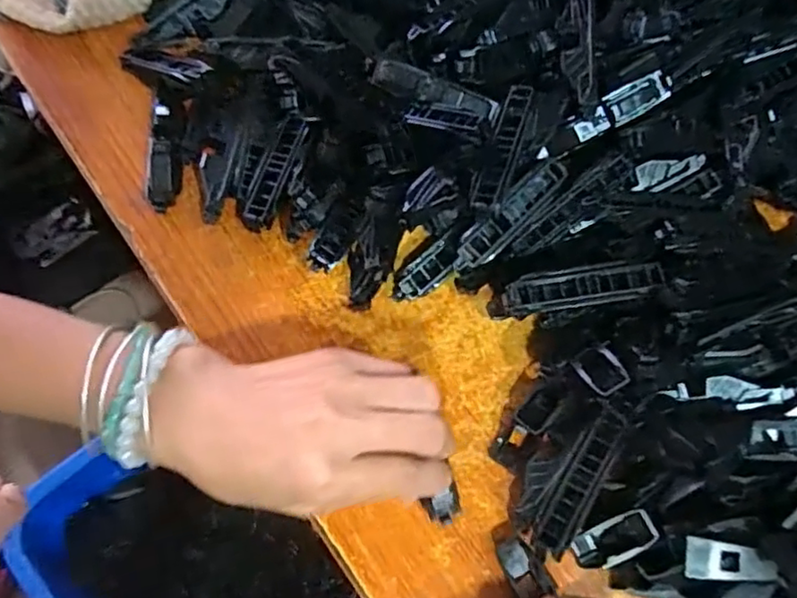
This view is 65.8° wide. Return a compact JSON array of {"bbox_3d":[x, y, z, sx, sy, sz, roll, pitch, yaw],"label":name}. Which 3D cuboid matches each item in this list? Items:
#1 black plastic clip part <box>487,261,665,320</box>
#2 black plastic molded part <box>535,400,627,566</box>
[{"bbox_3d":[0.087,-0.005,0.306,0.086,0.016,0.021,-6,70,-8],"label":"black plastic clip part"},{"bbox_3d":[0.087,0.085,0.293,0.018,0.006,0.075,24,73,29],"label":"black plastic molded part"}]

